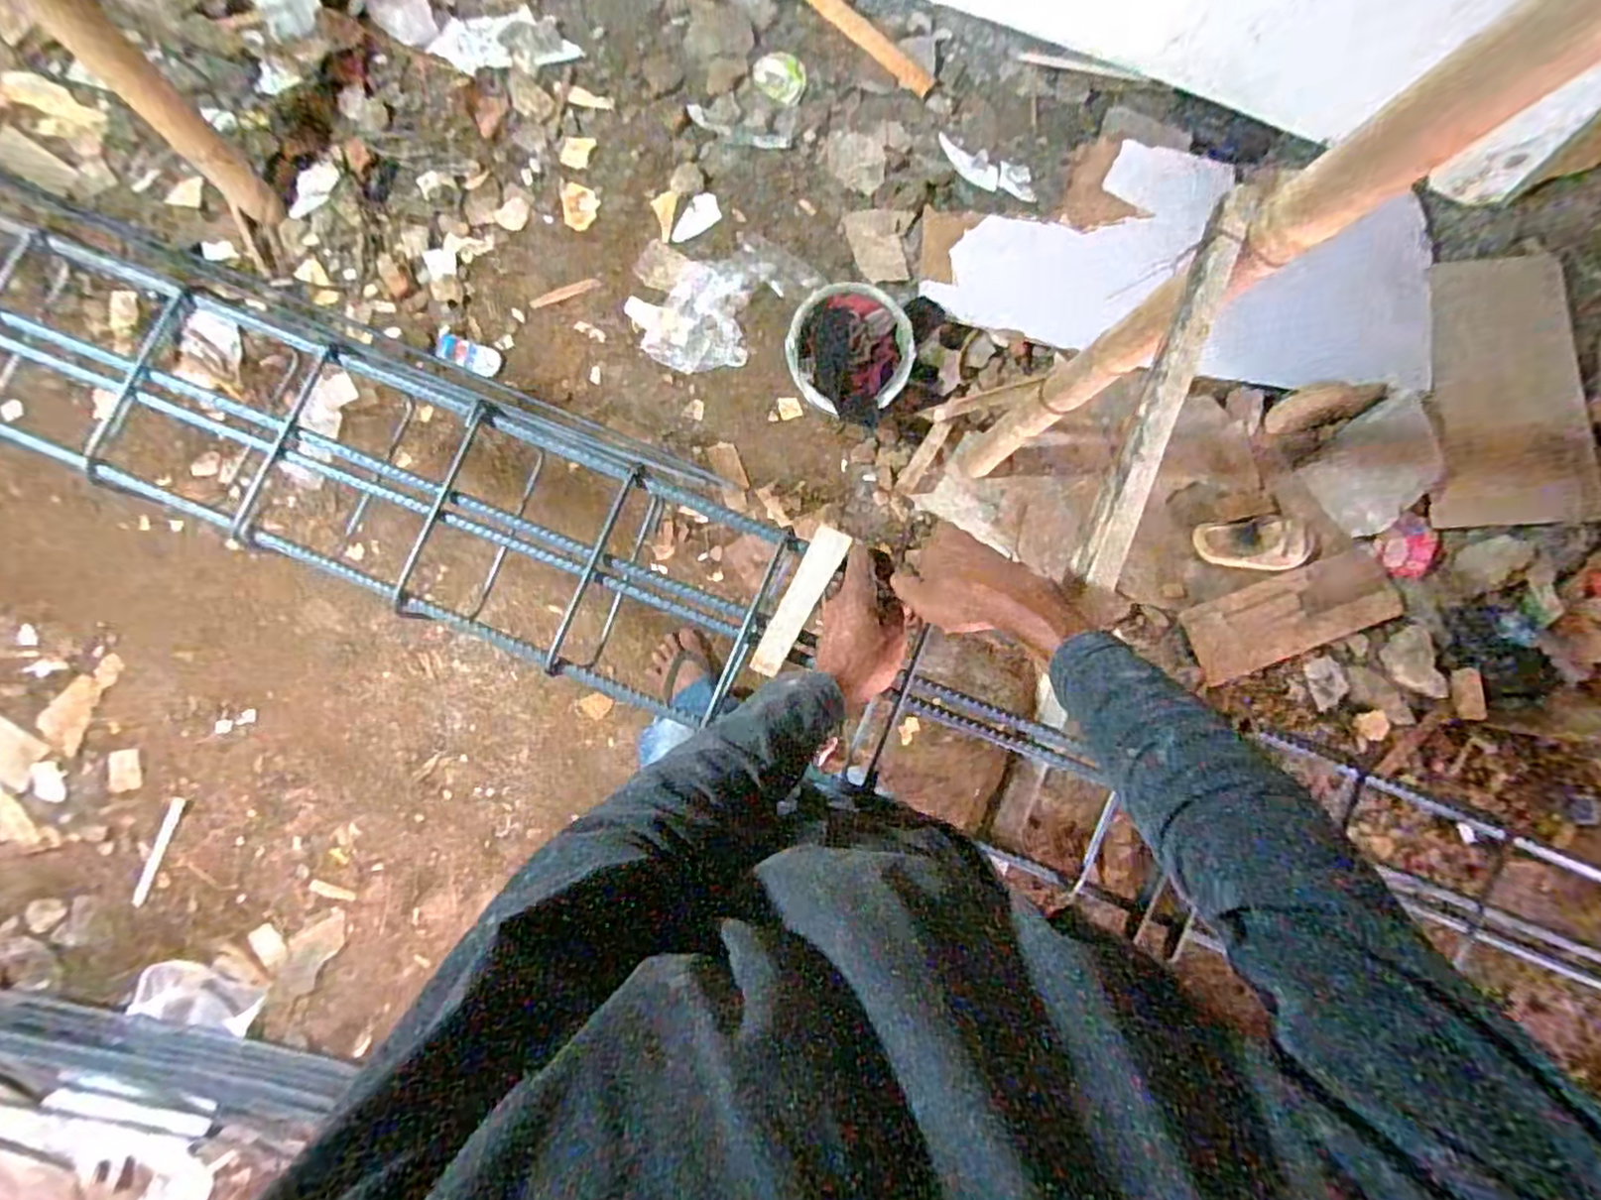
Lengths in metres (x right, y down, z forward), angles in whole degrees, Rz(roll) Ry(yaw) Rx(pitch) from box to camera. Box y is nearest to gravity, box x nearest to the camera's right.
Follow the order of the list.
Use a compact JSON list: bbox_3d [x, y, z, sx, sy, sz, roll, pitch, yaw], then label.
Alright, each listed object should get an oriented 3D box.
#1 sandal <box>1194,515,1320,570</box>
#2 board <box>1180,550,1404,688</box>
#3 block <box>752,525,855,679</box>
[{"bbox_3d":[0.998,-0.122,1.506,0.250,0.034,0.118,-5,88,-5],"label":"sandal"},{"bbox_3d":[1.063,0.033,1.488,0.508,0.022,0.174,-17,92,-11],"label":"board"},{"bbox_3d":[0.000,0.000,0.619,0.031,0.012,0.145,28,86,-3],"label":"block"}]

